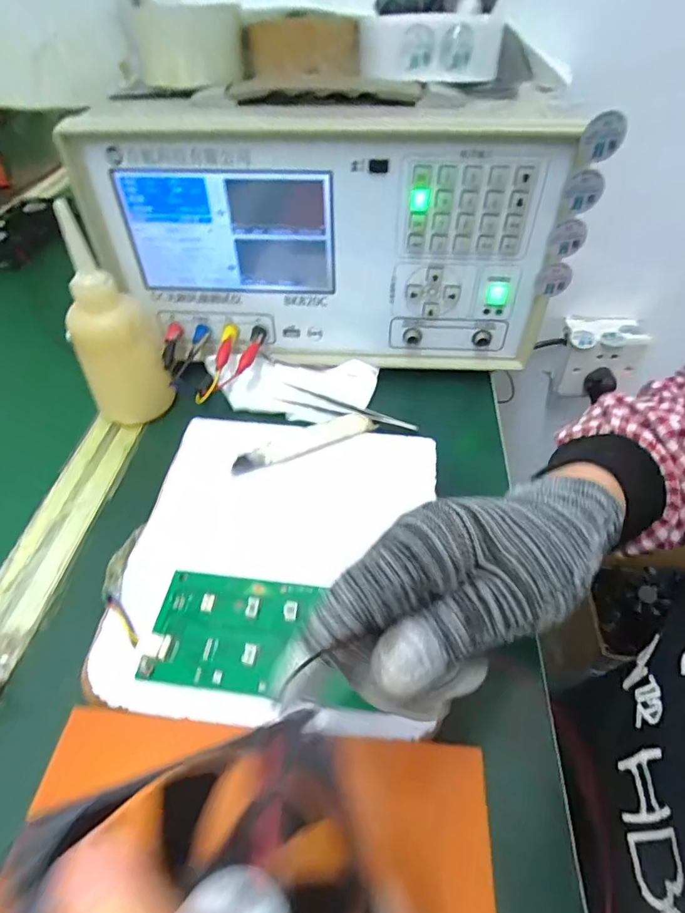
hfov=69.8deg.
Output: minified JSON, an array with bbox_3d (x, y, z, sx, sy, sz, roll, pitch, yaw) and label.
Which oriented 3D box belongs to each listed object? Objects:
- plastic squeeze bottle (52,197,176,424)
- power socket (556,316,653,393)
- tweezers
[{"bbox_3d":[-0.181,-0.101,0.376,0.062,0.145,0.068,-23,48,-16],"label":"plastic squeeze bottle"},{"bbox_3d":[0.313,-0.127,0.607,0.090,0.080,0.068,4,46,9],"label":"power socket"},{"bbox_3d":[0.002,-0.039,0.403,0.115,0.014,0.021,16,49,19],"label":"tweezers"}]

